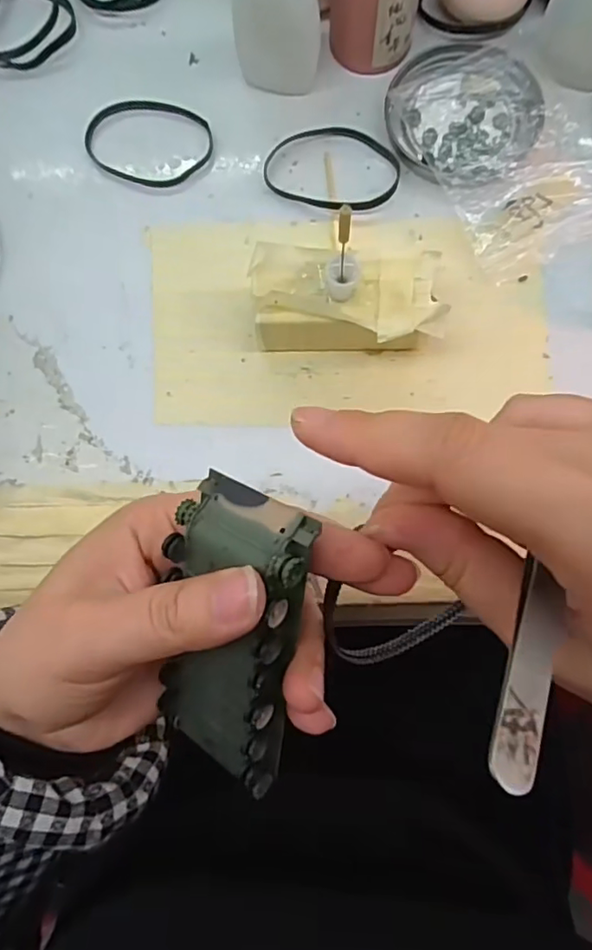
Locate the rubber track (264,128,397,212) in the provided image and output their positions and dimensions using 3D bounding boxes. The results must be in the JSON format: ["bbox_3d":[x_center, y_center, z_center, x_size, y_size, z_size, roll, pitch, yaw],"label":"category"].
[{"bbox_3d":[0.020,-0.162,0.302,0.070,0.004,0.046,14,82,5],"label":"rubber track"}]

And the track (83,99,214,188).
[{"bbox_3d":[-0.079,-0.180,0.310,0.067,0.005,0.049,17,82,5],"label":"track"}]

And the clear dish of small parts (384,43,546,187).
[{"bbox_3d":[0.088,-0.187,0.299,0.074,0.011,0.083,-22,81,-1],"label":"clear dish of small parts"}]

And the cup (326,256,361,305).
[{"bbox_3d":[0.020,-0.084,0.248,0.013,0.017,0.011,28,80,4],"label":"cup"}]

